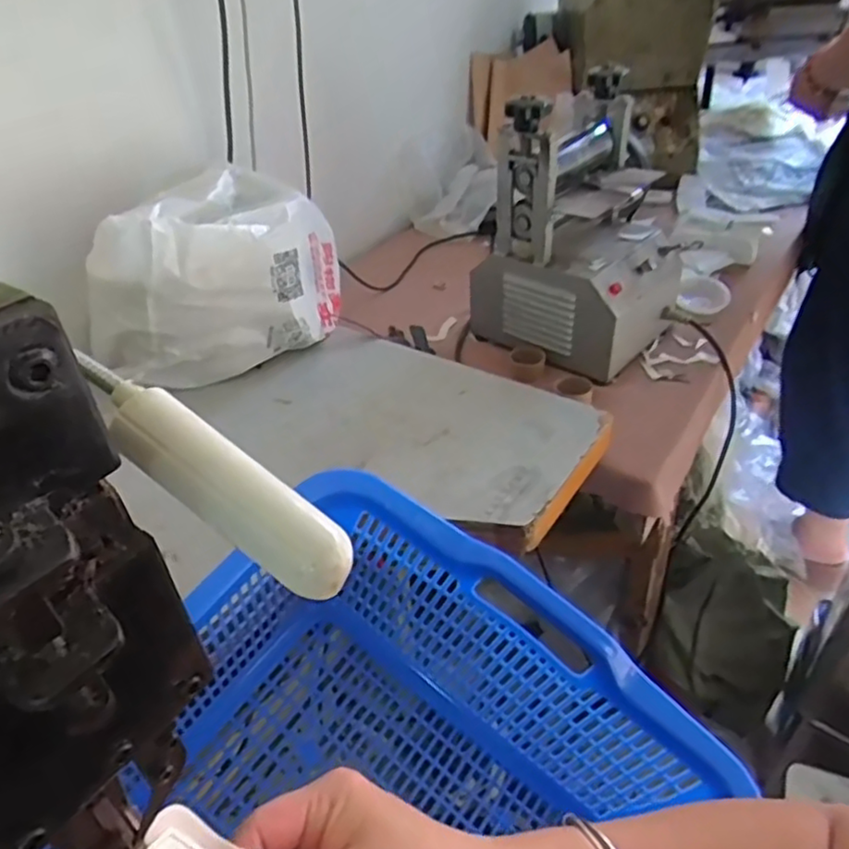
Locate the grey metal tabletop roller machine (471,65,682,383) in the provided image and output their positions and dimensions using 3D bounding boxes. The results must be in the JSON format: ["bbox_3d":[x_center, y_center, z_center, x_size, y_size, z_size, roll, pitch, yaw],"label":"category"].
[{"bbox_3d":[0.193,-0.242,0.812,0.206,0.277,0.199,25,47,31],"label":"grey metal tabletop roller machine"}]

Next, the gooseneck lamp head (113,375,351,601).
[{"bbox_3d":[-0.059,0.017,0.196,0.088,0.017,0.018,37,49,7],"label":"gooseneck lamp head"}]

